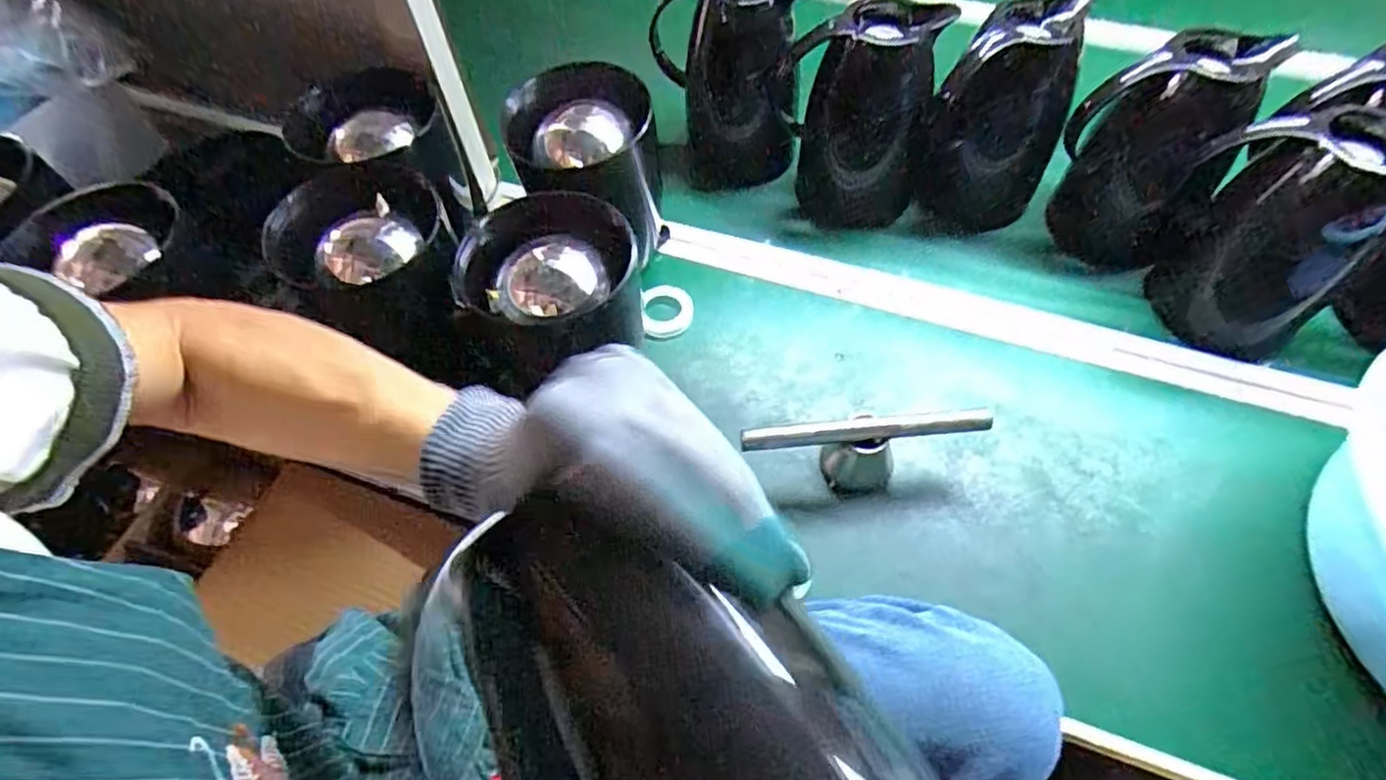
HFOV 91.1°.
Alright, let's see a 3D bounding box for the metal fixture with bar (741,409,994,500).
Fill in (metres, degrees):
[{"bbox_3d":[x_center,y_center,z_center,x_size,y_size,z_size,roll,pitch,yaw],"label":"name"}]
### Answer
[{"bbox_3d":[0.141,0.053,0.559,0.191,0.068,0.040,-4,57,0],"label":"metal fixture with bar"}]

